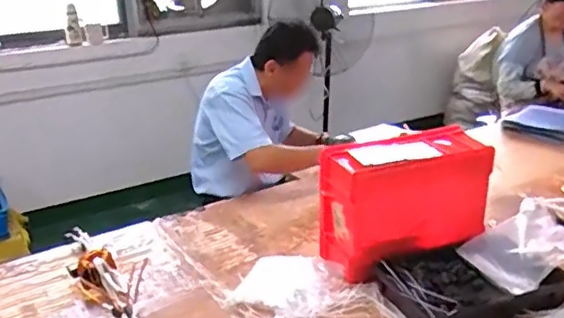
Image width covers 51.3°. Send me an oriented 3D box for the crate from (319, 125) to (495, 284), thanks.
[{"bbox_3d":[0.310,0.113,1.444,0.408,0.291,0.175,-9,21,-19],"label":"crate"}]

